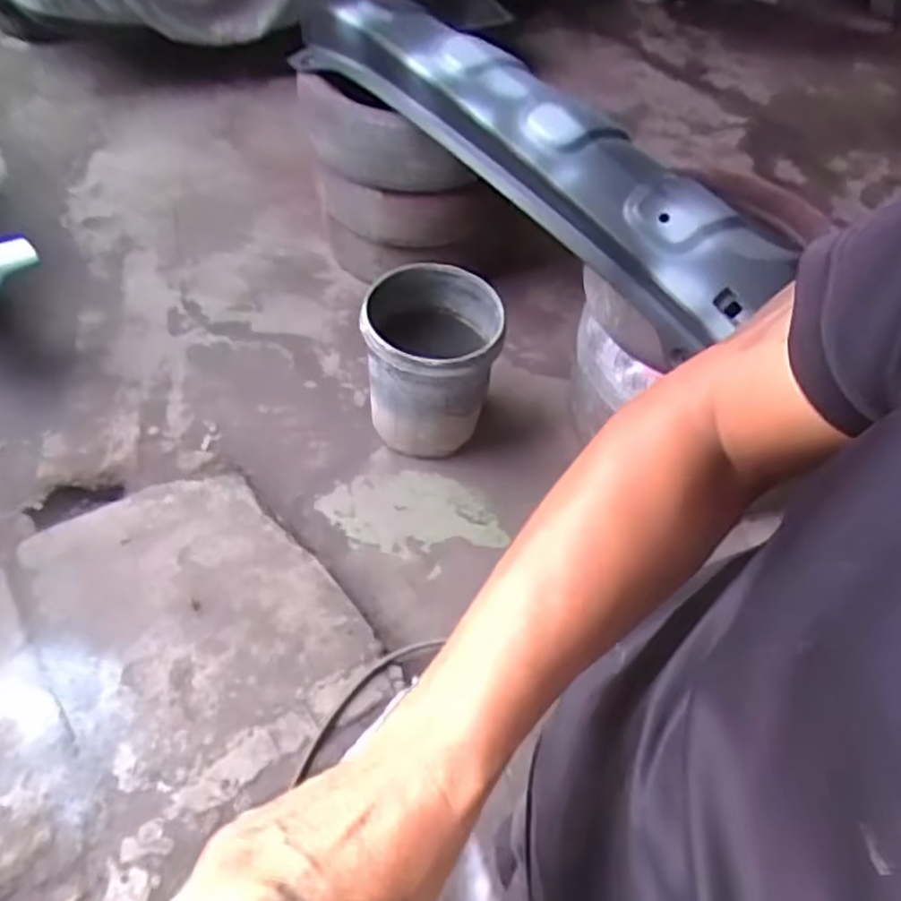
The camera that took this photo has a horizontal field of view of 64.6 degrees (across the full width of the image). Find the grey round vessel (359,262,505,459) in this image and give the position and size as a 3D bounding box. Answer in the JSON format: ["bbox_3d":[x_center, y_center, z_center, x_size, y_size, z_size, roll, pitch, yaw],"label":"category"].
[{"bbox_3d":[-0.052,-0.188,1.647,0.289,0.378,0.302,3,51,-4],"label":"grey round vessel"}]

